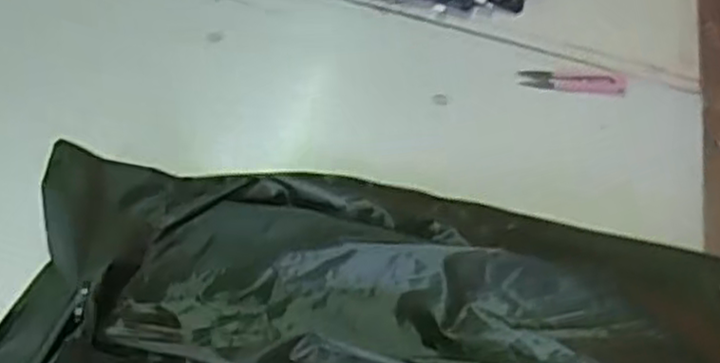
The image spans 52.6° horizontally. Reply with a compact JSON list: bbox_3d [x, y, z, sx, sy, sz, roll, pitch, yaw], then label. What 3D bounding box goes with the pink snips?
[{"bbox_3d":[0.204,-0.098,0.707,0.106,0.011,0.026,6,48,-3],"label":"pink snips"}]

